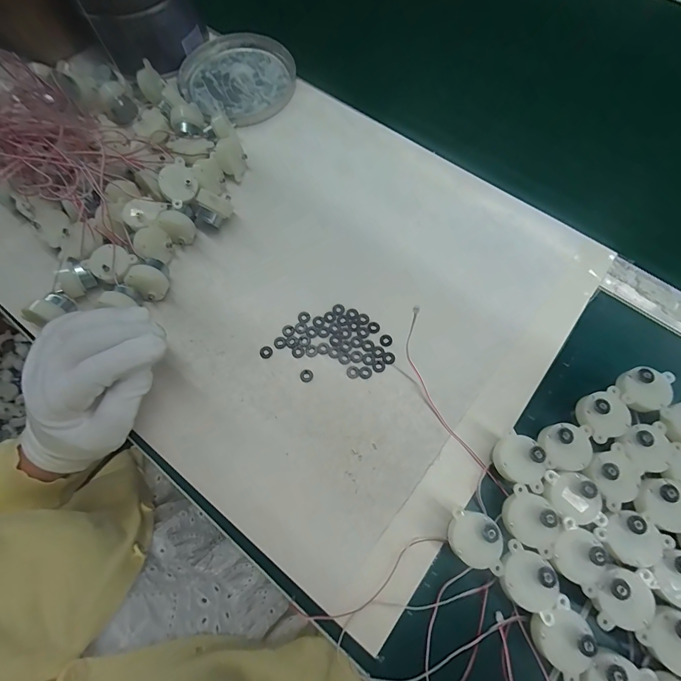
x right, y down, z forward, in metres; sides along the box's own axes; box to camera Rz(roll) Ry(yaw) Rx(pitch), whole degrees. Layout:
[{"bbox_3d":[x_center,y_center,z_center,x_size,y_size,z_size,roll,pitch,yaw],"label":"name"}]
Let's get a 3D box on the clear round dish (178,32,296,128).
[{"bbox_3d":[-0.116,-0.300,0.402,0.122,0.019,0.132,0,70,1],"label":"clear round dish"}]

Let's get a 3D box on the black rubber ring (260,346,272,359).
[{"bbox_3d":[-0.063,0.010,0.298,0.010,0.004,0.010,0,70,1],"label":"black rubber ring"}]

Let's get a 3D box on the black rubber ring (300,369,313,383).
[{"bbox_3d":[-0.028,0.029,0.291,0.011,0.004,0.011,0,70,1],"label":"black rubber ring"}]

